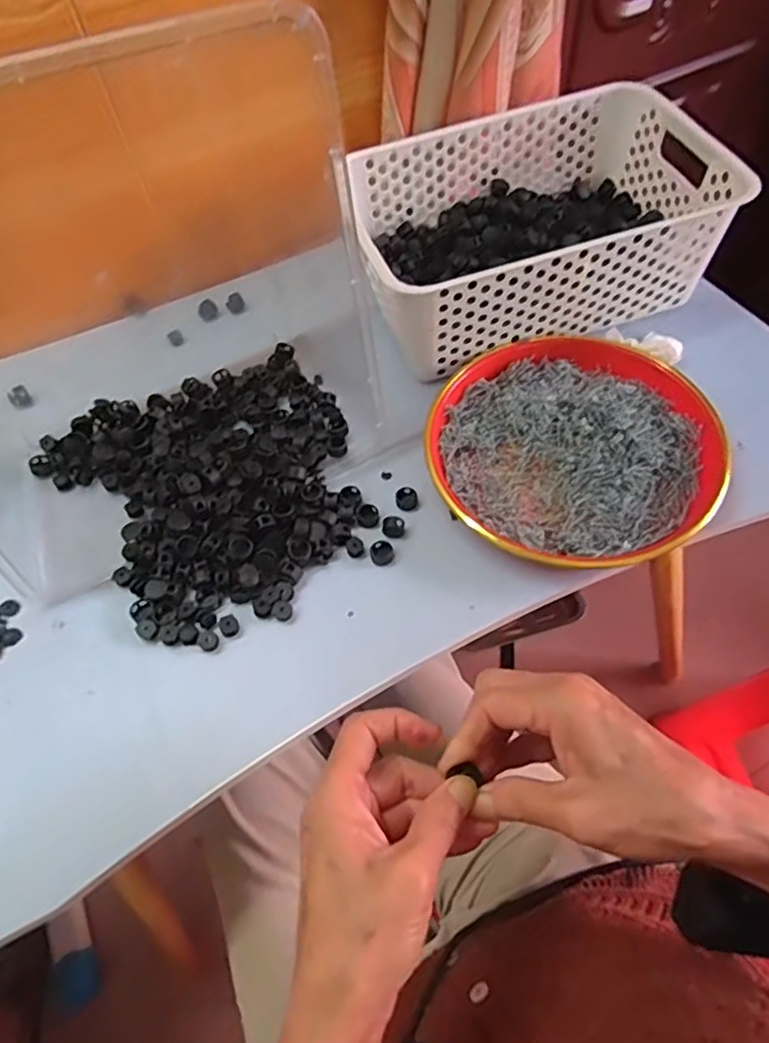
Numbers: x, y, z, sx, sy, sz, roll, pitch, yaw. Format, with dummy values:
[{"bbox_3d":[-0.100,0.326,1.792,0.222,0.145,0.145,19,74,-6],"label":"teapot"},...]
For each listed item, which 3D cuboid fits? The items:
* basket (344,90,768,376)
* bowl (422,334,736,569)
[{"bbox_3d":[0.124,-0.264,0.559,0.299,0.102,0.213,-16,58,-6],"label":"basket"},{"bbox_3d":[0.144,-0.058,0.485,0.208,0.029,0.212,-2,58,3],"label":"bowl"}]

